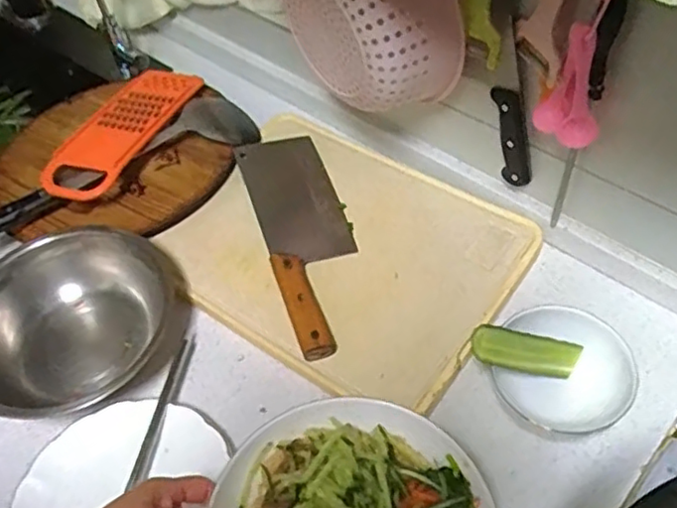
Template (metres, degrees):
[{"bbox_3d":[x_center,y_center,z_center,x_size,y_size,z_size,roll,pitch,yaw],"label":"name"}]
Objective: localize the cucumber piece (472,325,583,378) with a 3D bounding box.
[{"bbox_3d":[0.164,0.085,0.557,0.118,0.024,0.024,14,46,-28],"label":"cucumber piece"}]

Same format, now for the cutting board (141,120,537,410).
[{"bbox_3d":[-0.004,-0.016,0.685,0.358,0.016,0.279,32,61,26],"label":"cutting board"}]

